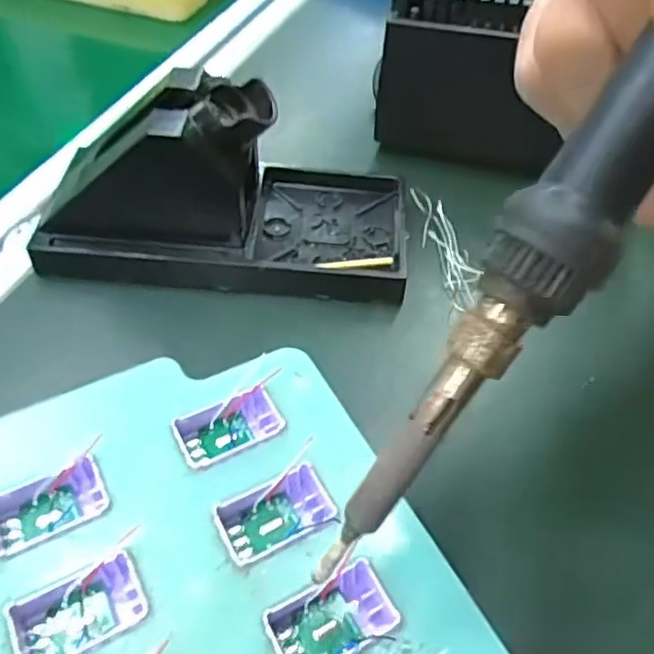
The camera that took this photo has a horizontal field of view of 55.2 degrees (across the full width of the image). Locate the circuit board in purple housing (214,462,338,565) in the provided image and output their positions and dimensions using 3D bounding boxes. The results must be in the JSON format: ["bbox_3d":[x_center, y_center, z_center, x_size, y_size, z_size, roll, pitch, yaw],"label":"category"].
[{"bbox_3d":[-0.015,0.054,0.181,0.032,0.010,0.018,-23,55,-22],"label":"circuit board in purple housing"}]

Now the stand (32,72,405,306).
[{"bbox_3d":[-0.041,-0.064,0.265,0.154,0.068,0.071,3,50,-2],"label":"stand"}]

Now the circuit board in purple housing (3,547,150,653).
[{"bbox_3d":[-0.064,0.073,0.161,0.033,0.010,0.020,-21,55,-21],"label":"circuit board in purple housing"}]

